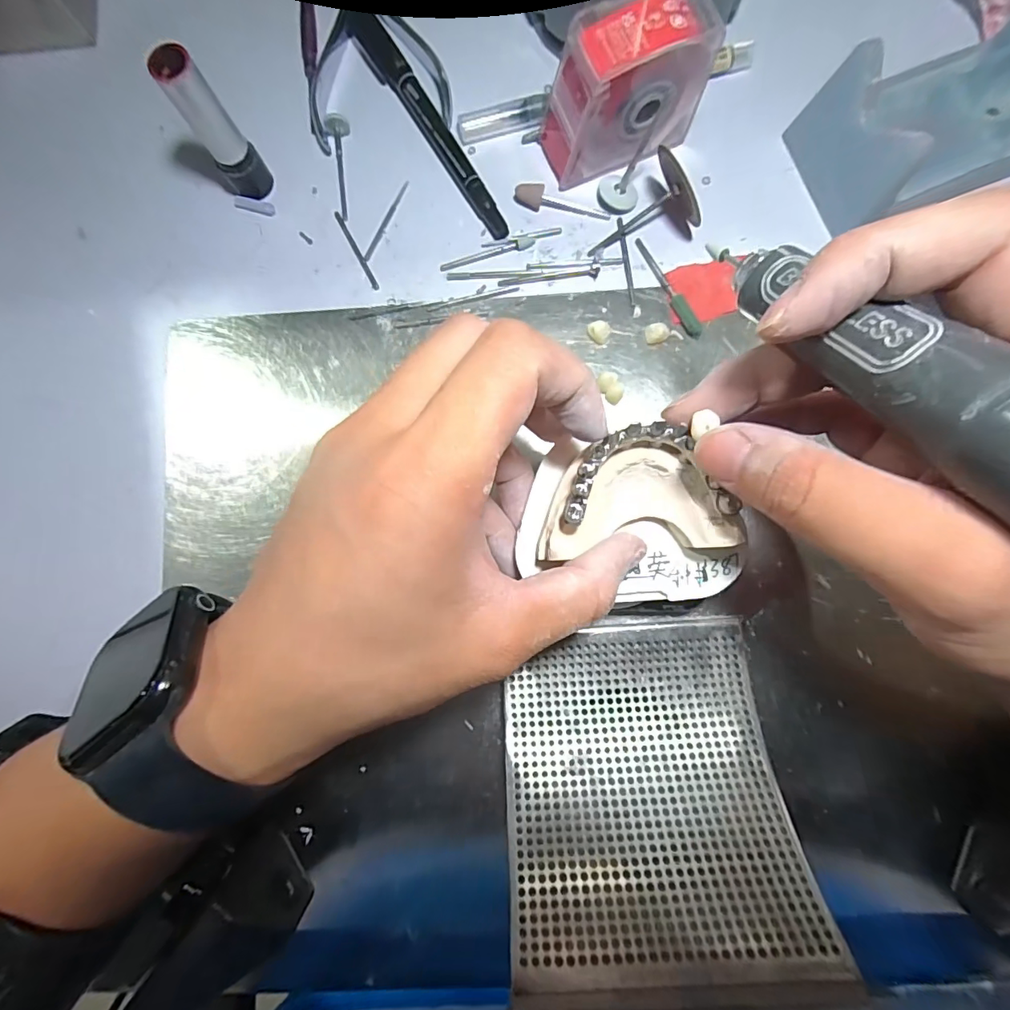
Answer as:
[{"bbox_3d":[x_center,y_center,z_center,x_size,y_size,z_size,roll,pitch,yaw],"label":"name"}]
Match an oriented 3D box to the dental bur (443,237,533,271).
[{"bbox_3d":[-0.008,-0.117,0.227,0.045,0.004,0.005,-17,85,2],"label":"dental bur"}]

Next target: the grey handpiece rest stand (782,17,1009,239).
[{"bbox_3d":[0.186,-0.167,0.202,0.107,0.034,0.062,-22,85,1],"label":"grey handpiece rest stand"}]

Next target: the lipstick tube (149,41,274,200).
[{"bbox_3d":[-0.122,-0.157,0.207,0.018,0.060,0.014,-37,85,0],"label":"lipstick tube"}]

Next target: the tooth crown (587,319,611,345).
[{"bbox_3d":[0.042,-0.078,0.218,0.010,0.008,0.007,39,88,5],"label":"tooth crown"}]

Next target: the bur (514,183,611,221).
[{"bbox_3d":[0.027,-0.141,0.226,0.045,0.007,0.009,18,87,4],"label":"bur"}]

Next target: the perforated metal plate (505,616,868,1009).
[{"bbox_3d":[0.050,0.099,0.174,0.096,0.014,0.111,-3,53,2],"label":"perforated metal plate"}]

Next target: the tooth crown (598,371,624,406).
[{"bbox_3d":[0.047,-0.052,0.216,0.010,0.009,0.014,-32,85,0],"label":"tooth crown"}]

